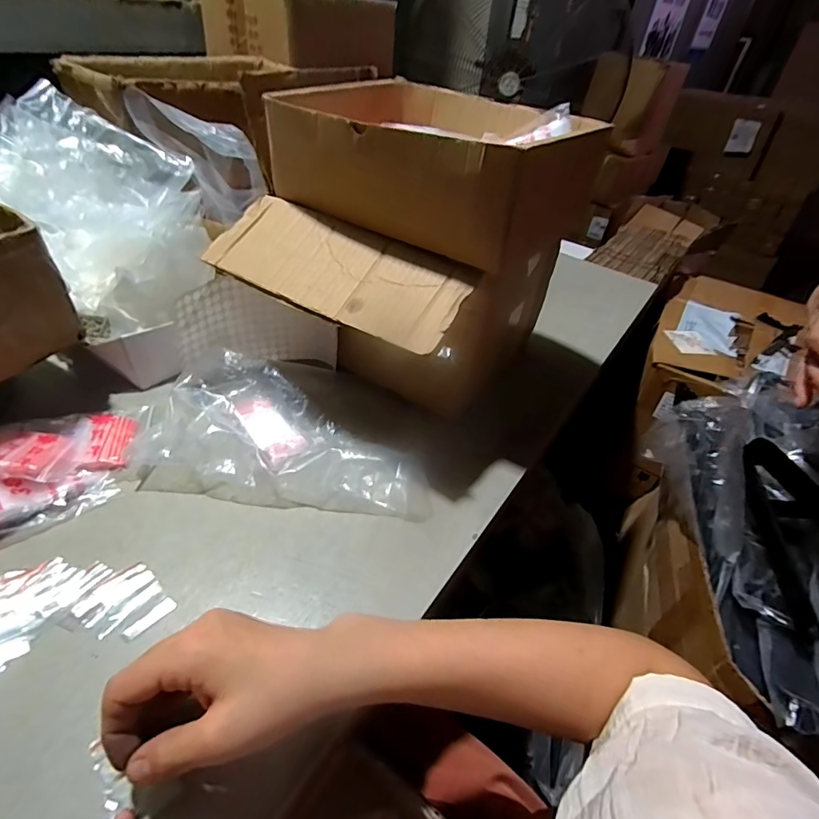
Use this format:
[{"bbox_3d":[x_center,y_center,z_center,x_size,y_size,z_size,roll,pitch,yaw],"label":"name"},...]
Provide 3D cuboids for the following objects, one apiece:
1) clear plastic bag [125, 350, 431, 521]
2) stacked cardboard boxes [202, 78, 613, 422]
[{"bbox_3d":[-0.141,0.022,0.491,0.334,0.050,0.149,8,42,0],"label":"clear plastic bag"},{"bbox_3d":[-0.007,-0.192,0.539,0.292,0.268,0.317,28,46,22],"label":"stacked cardboard boxes"}]

